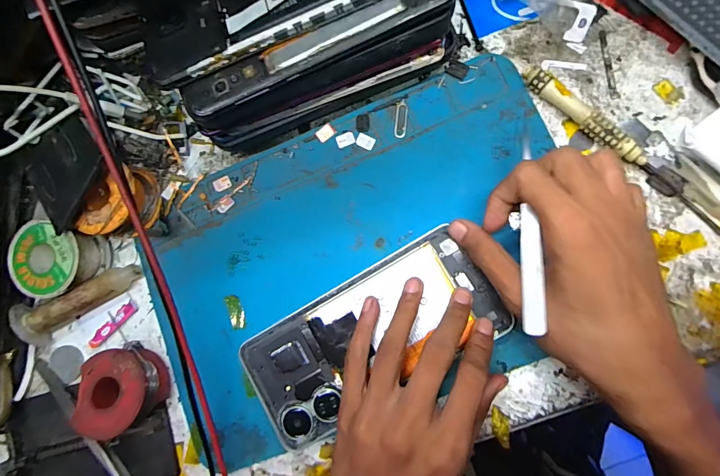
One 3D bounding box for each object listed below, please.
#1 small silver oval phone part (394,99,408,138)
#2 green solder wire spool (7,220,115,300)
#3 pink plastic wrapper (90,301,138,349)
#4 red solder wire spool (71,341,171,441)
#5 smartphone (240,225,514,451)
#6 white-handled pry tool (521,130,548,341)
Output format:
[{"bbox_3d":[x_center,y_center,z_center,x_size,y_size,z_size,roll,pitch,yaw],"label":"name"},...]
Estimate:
[{"bbox_3d":[0.029,-0.083,0.263,0.008,0.004,0.027,5,89,7],"label":"small silver oval phone part"},{"bbox_3d":[-0.219,0.016,0.272,0.054,0.030,0.050,-1,86,7],"label":"green solder wire spool"},{"bbox_3d":[-0.182,0.063,0.276,0.044,0.005,0.010,-43,82,2],"label":"pink plastic wrapper"},{"bbox_3d":[-0.159,0.102,0.250,0.049,0.028,0.054,-2,74,8],"label":"red solder wire spool"},{"bbox_3d":[0.004,0.064,0.242,0.162,0.005,0.077,-34,83,3],"label":"smartphone"},{"bbox_3d":[0.100,-0.010,0.221,0.009,0.011,0.133,8,62,7],"label":"white-handled pry tool"}]

